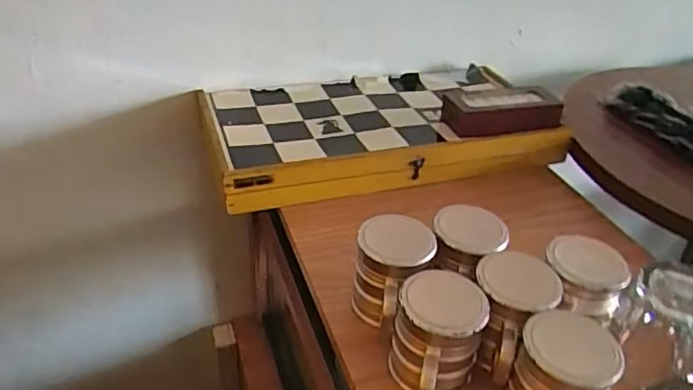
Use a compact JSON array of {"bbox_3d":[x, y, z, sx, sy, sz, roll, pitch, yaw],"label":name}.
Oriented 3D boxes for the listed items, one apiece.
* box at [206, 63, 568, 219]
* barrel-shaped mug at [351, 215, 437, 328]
[{"bbox_3d":[0.044,-0.096,0.808,0.464,0.057,0.253,-10,39,-19],"label":"box"},{"bbox_3d":[0.046,0.079,0.535,0.069,0.095,0.073,3,36,-2],"label":"barrel-shaped mug"}]

